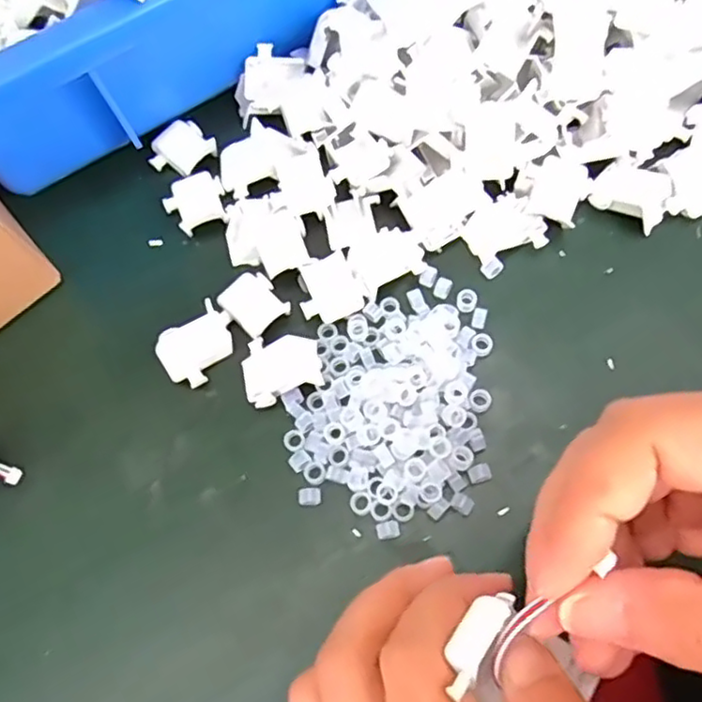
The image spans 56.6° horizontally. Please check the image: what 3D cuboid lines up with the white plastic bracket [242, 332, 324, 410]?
[{"bbox_3d":[-0.030,0.007,0.282,0.034,0.005,0.028,-18,69,-1],"label":"white plastic bracket"}]

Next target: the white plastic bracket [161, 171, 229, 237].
[{"bbox_3d":[-0.075,-0.072,0.317,0.029,0.004,0.030,-24,69,-3],"label":"white plastic bracket"}]

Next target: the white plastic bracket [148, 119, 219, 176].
[{"bbox_3d":[-0.085,-0.100,0.328,0.027,0.007,0.030,42,79,18],"label":"white plastic bracket"}]

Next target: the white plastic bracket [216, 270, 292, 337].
[{"bbox_3d":[-0.044,-0.022,0.292,0.023,0.004,0.028,-44,72,-10],"label":"white plastic bracket"}]

